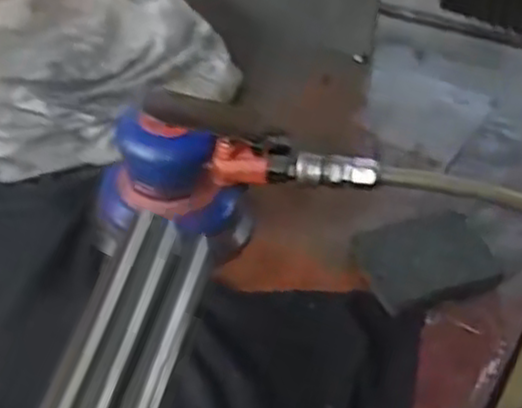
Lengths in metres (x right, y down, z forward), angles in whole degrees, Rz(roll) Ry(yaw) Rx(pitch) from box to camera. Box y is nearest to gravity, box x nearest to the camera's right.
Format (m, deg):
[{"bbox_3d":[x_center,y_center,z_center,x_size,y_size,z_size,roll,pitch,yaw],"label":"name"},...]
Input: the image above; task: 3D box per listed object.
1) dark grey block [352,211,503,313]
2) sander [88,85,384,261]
[{"bbox_3d":[0.114,0.037,0.502,0.090,0.014,0.073,-13,46,-17],"label":"dark grey block"},{"bbox_3d":[-0.018,-0.015,0.498,0.184,0.089,0.077,11,43,7],"label":"sander"}]

